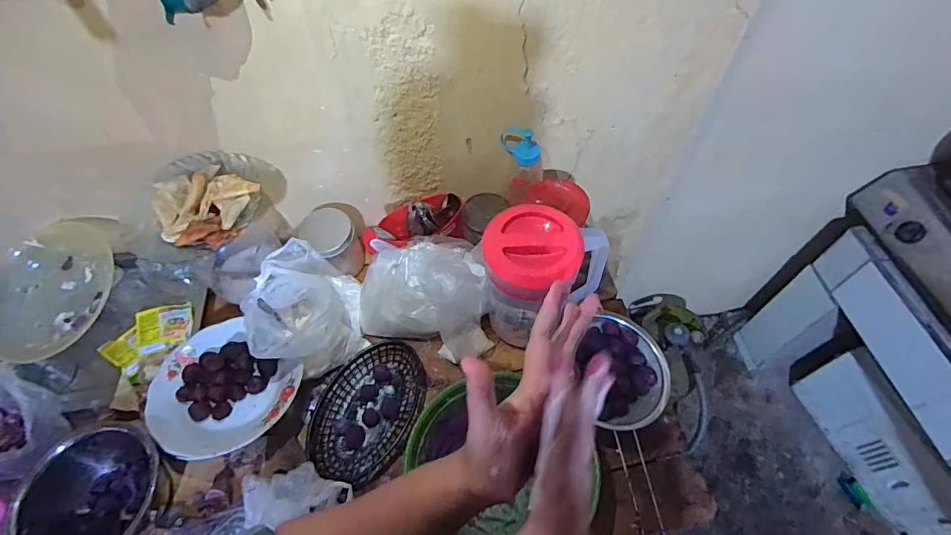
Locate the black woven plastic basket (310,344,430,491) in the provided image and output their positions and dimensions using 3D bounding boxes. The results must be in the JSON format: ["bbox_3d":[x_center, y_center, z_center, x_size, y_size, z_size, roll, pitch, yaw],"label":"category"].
[{"bbox_3d":[-0.161,0.213,0.719,0.141,0.031,0.209,19,59,12],"label":"black woven plastic basket"}]

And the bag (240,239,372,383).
[{"bbox_3d":[-0.262,0.068,0.739,0.154,0.134,0.175,-26,60,-15],"label":"bag"}]

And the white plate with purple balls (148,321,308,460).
[{"bbox_3d":[-0.366,0.181,0.677,0.199,0.035,0.181,0,57,0],"label":"white plate with purple balls"}]

